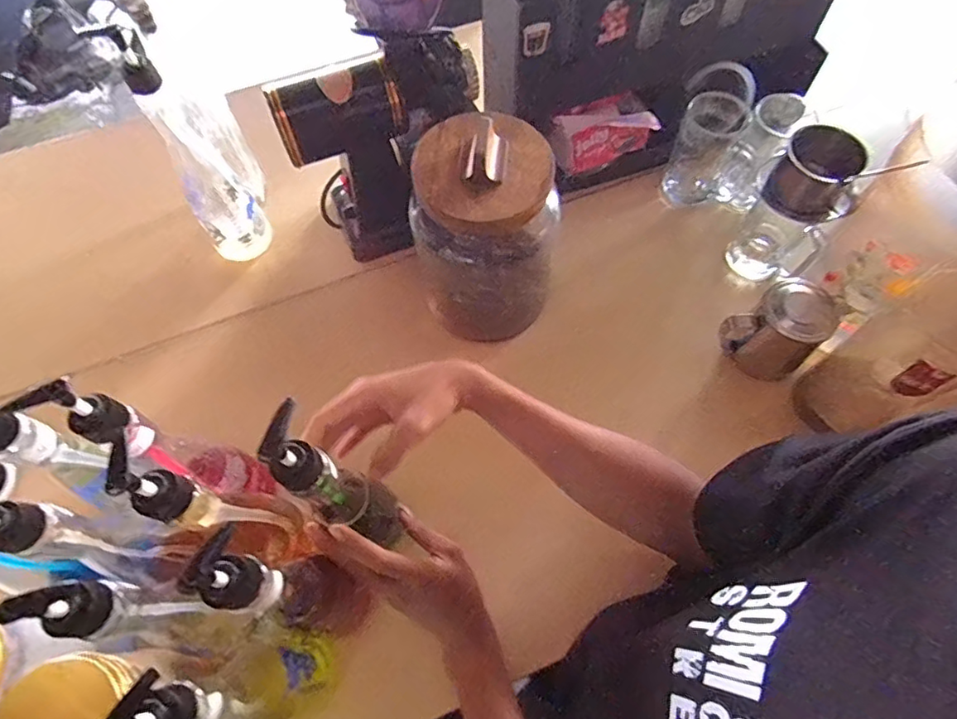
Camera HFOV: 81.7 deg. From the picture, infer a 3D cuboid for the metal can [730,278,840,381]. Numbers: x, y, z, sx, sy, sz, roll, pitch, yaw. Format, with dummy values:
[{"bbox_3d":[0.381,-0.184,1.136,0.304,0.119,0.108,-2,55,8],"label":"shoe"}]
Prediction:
[{"bbox_3d":[0.329,-0.033,0.601,0.074,0.091,0.073,38,70,17],"label":"metal can"}]

